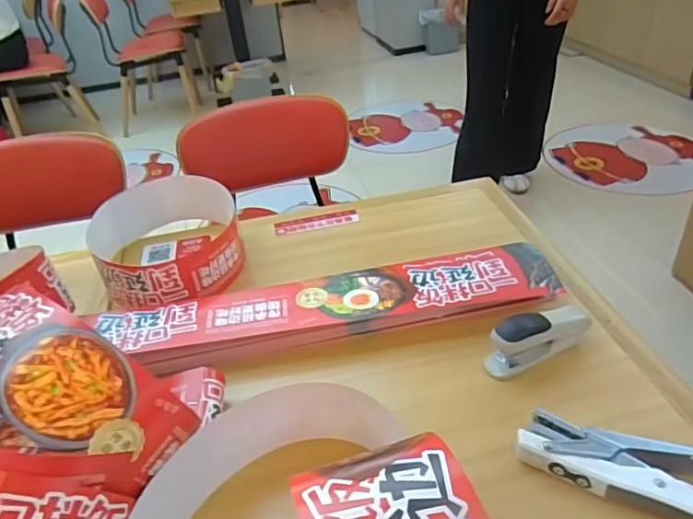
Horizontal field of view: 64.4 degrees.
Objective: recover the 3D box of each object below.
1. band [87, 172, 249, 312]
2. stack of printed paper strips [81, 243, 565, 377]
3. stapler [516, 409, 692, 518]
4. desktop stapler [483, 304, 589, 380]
[{"bbox_3d":[-0.249,-0.024,0.774,0.199,0.081,0.262,-17,37,-14],"label":"band"},{"bbox_3d":[-0.019,0.059,0.643,0.525,0.032,0.128,-8,38,-2],"label":"stack of printed paper strips"},{"bbox_3d":[0.234,0.174,0.468,0.160,0.032,0.069,14,40,26],"label":"stapler"},{"bbox_3d":[0.203,0.082,0.584,0.120,0.046,0.041,-16,37,-13],"label":"desktop stapler"}]

